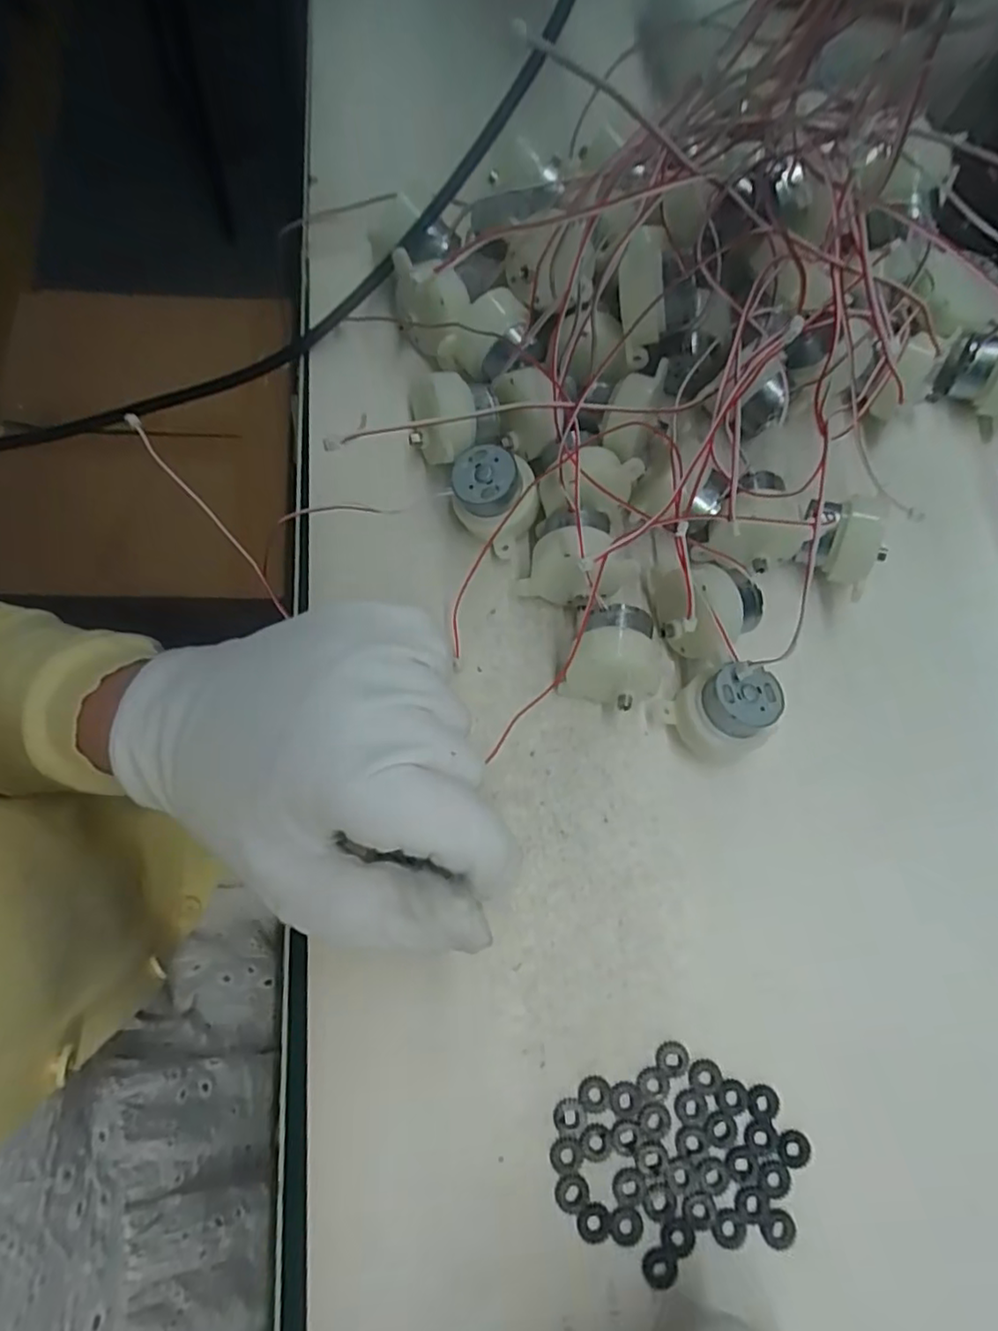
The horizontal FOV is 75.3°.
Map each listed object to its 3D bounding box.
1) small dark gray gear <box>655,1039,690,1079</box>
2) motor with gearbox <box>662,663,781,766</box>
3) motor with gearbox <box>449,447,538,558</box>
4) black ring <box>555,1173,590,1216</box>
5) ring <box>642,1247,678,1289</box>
[{"bbox_3d":[0.058,0.130,0.213,0.011,0.004,0.011,0,75,1],"label":"small dark gray gear"},{"bbox_3d":[0.079,0.017,0.225,0.033,0.031,0.033,0,78,-1],"label":"motor with gearbox"},{"bbox_3d":[-0.001,-0.060,0.240,0.030,0.033,0.030,0,78,-1],"label":"motor with gearbox"},{"bbox_3d":[0.023,0.166,0.203,0.010,0.004,0.011,0,75,1],"label":"black ring"},{"bbox_3d":[0.050,0.187,0.200,0.011,0.004,0.011,0,75,1],"label":"ring"}]

